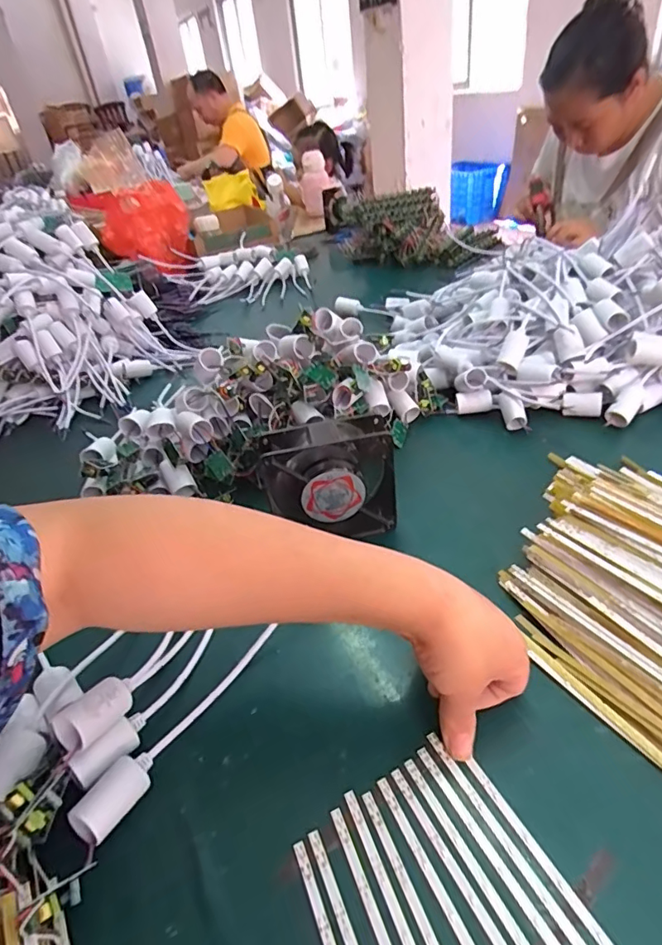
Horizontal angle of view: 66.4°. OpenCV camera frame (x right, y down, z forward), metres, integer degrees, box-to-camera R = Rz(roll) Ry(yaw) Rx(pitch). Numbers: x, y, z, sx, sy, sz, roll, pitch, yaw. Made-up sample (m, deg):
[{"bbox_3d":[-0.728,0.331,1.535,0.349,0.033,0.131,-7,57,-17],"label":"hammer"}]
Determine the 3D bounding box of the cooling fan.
[{"bbox_3d":[0.000,0.013,0.485,0.119,0.119,0.045,-9,37,-1],"label":"cooling fan"}]

